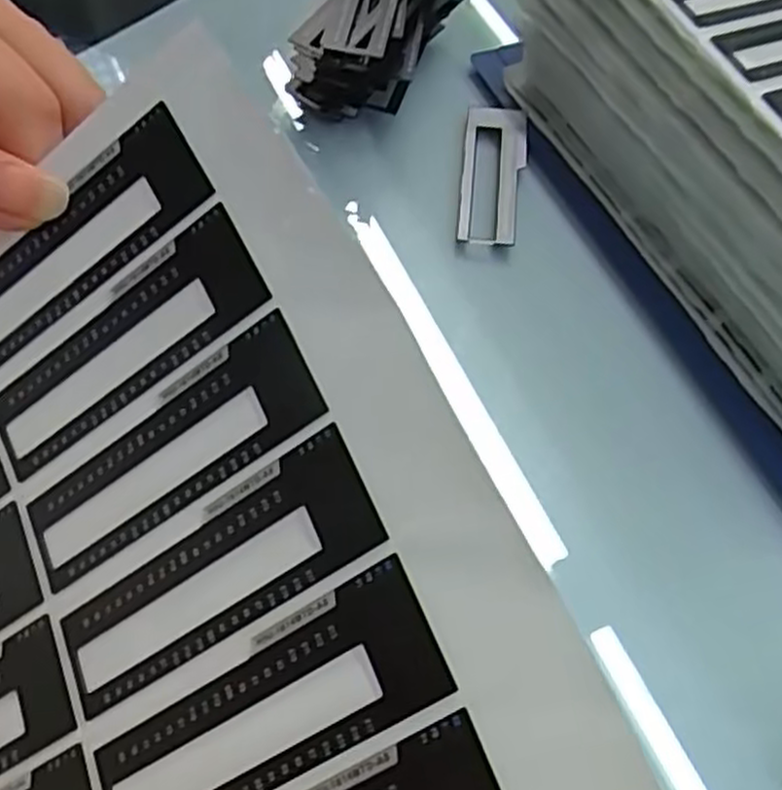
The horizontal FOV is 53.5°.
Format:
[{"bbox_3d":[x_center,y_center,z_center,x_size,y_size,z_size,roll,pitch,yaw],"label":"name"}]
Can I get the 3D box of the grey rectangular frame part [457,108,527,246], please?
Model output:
[{"bbox_3d":[0.047,-0.103,0.359,0.029,0.007,0.082,7,59,1],"label":"grey rectangular frame part"}]

